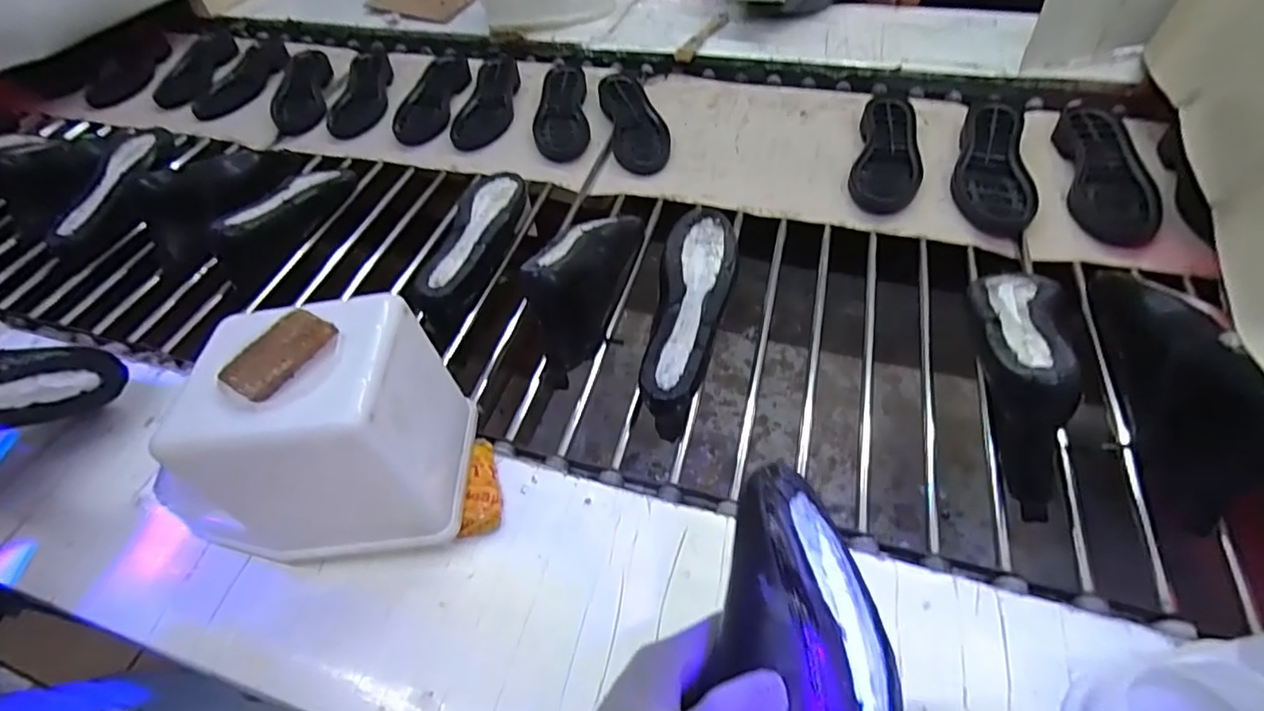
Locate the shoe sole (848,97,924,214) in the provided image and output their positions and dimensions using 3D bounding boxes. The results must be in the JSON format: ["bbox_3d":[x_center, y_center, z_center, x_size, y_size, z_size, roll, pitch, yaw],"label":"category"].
[{"bbox_3d":[0.368,-0.292,0.833,0.089,0.030,0.236,13,54,14],"label":"shoe sole"}]

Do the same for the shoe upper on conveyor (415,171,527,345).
[{"bbox_3d":[-0.207,-0.135,0.745,0.076,0.068,0.251,14,54,15],"label":"shoe upper on conveyor"}]

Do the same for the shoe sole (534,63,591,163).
[{"bbox_3d":[-0.116,-0.407,0.965,0.086,0.022,0.258,-5,52,0],"label":"shoe sole"}]

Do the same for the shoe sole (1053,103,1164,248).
[{"bbox_3d":[0.632,-0.249,0.783,0.090,0.027,0.258,-1,61,22],"label":"shoe sole"}]

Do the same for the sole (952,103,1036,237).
[{"bbox_3d":[0.491,-0.265,0.803,0.091,0.033,0.257,10,53,12],"label":"sole"}]

